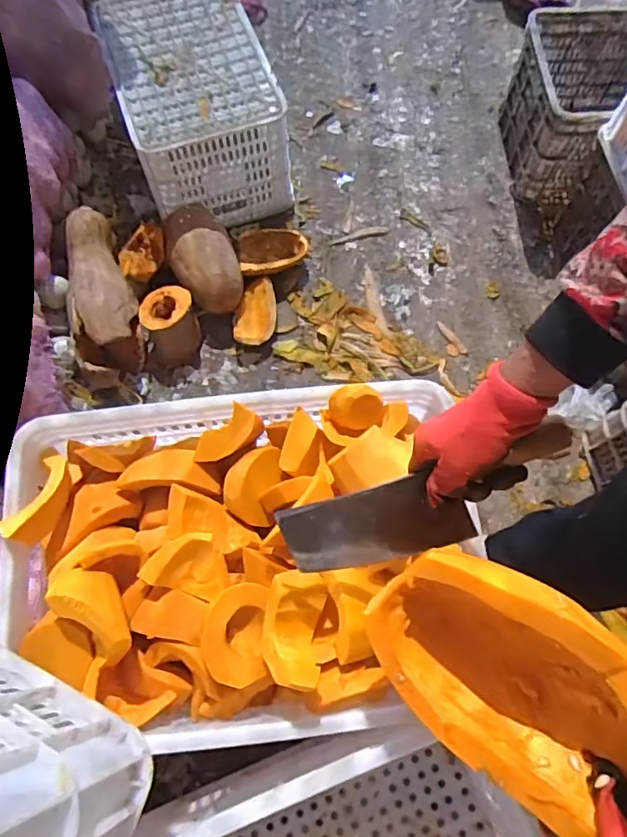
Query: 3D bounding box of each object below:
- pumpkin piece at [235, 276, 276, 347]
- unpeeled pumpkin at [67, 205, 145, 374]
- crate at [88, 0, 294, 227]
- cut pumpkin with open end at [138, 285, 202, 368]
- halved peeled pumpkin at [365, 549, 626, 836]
[{"bbox_3d":[-0.134,-0.247,1.257,0.097,0.042,0.178,4,71,2],"label":"pumpkin piece"},{"bbox_3d":[-0.457,-0.285,1.149,0.131,0.118,0.342,-11,87,-4],"label":"unpeeled pumpkin"},{"bbox_3d":[-0.280,-0.745,1.304,0.328,0.313,0.443,-19,72,-6],"label":"crate"},{"bbox_3d":[-0.317,-0.204,1.207,0.112,0.115,0.148,-12,71,-4],"label":"cut pumpkin with open end"},{"bbox_3d":[0.159,0.196,0.399,0.245,0.085,0.157,47,113,23],"label":"halved peeled pumpkin"}]

